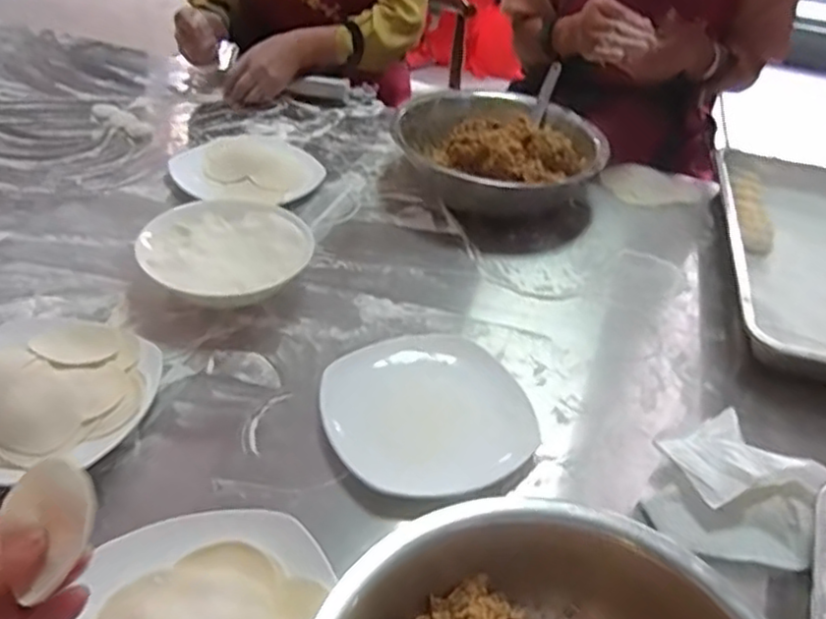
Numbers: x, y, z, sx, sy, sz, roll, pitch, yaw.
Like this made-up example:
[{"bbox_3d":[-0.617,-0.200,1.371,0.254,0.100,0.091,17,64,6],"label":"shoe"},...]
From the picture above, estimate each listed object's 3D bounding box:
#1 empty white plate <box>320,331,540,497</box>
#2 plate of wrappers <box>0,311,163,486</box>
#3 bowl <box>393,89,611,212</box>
[{"bbox_3d":[0.010,0.088,0.606,0.166,0.039,0.176,-15,43,-25],"label":"empty white plate"},{"bbox_3d":[-0.316,0.064,0.585,0.190,0.051,0.184,4,38,-3],"label":"plate of wrappers"},{"bbox_3d":[0.115,-0.204,0.929,0.249,0.091,0.237,4,38,-3],"label":"bowl"}]

